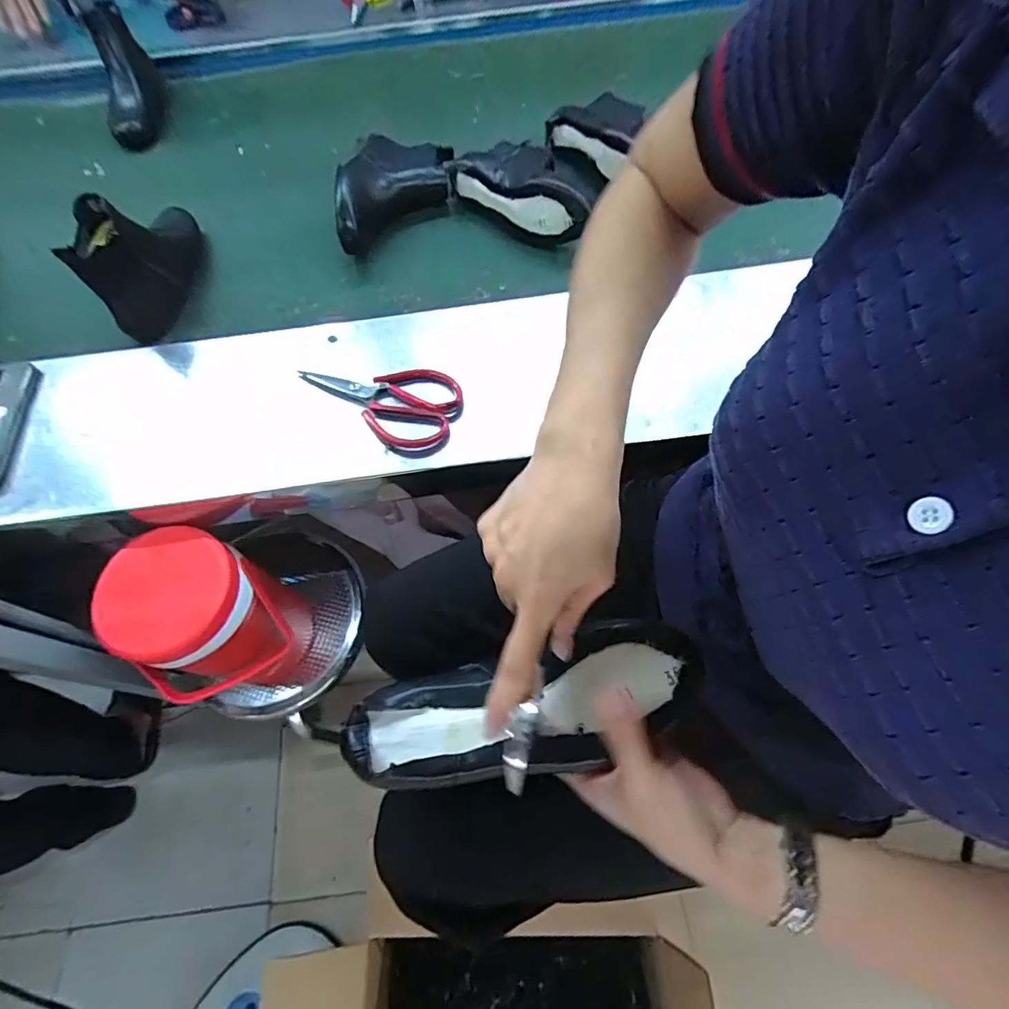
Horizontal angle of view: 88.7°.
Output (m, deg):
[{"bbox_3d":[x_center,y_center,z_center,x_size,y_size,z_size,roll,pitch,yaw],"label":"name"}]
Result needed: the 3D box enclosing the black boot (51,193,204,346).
[{"bbox_3d":[-0.462,-0.339,0.668,0.071,0.134,0.254,-12,64,-3],"label":"black boot"}]

